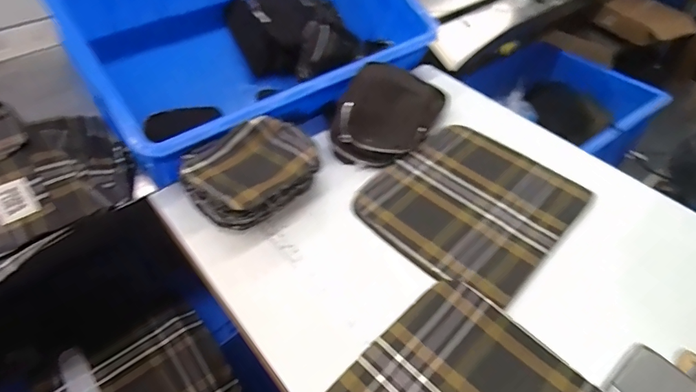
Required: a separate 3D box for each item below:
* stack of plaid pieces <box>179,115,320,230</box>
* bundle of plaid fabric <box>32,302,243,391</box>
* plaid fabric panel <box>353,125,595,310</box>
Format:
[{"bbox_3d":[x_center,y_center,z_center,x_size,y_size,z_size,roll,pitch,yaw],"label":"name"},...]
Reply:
[{"bbox_3d":[-0.118,-0.031,0.560,0.124,0.071,0.163,34,56,28],"label":"stack of plaid pieces"},{"bbox_3d":[-0.304,0.268,0.618,0.229,0.038,0.205,-31,54,-25],"label":"bundle of plaid fabric"},{"bbox_3d":[0.160,0.005,0.561,0.244,0.009,0.224,-36,56,-28],"label":"plaid fabric panel"}]

